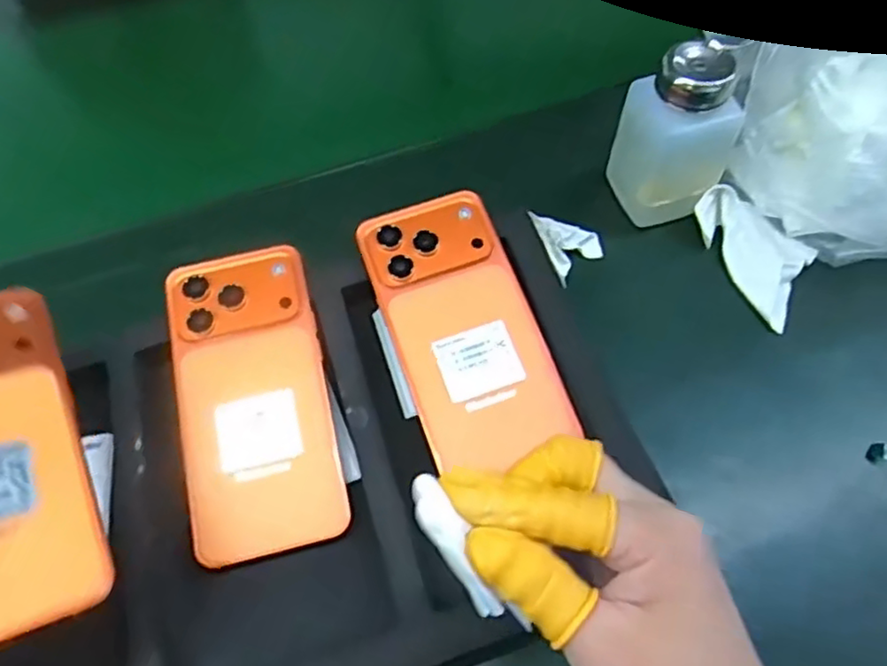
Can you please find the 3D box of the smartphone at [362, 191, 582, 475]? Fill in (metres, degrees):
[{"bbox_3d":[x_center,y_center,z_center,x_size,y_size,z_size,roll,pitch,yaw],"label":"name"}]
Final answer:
[{"bbox_3d":[0.010,-0.005,0.361,0.074,0.007,0.151,-18,71,-8],"label":"smartphone"}]

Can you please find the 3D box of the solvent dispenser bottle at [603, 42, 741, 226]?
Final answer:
[{"bbox_3d":[0.133,-0.112,0.390,0.049,0.104,0.050,-16,58,-6],"label":"solvent dispenser bottle"}]

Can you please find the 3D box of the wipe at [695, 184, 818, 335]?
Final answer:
[{"bbox_3d":[0.193,-0.049,0.400,0.050,0.034,0.087,-22,59,-9],"label":"wipe"}]

